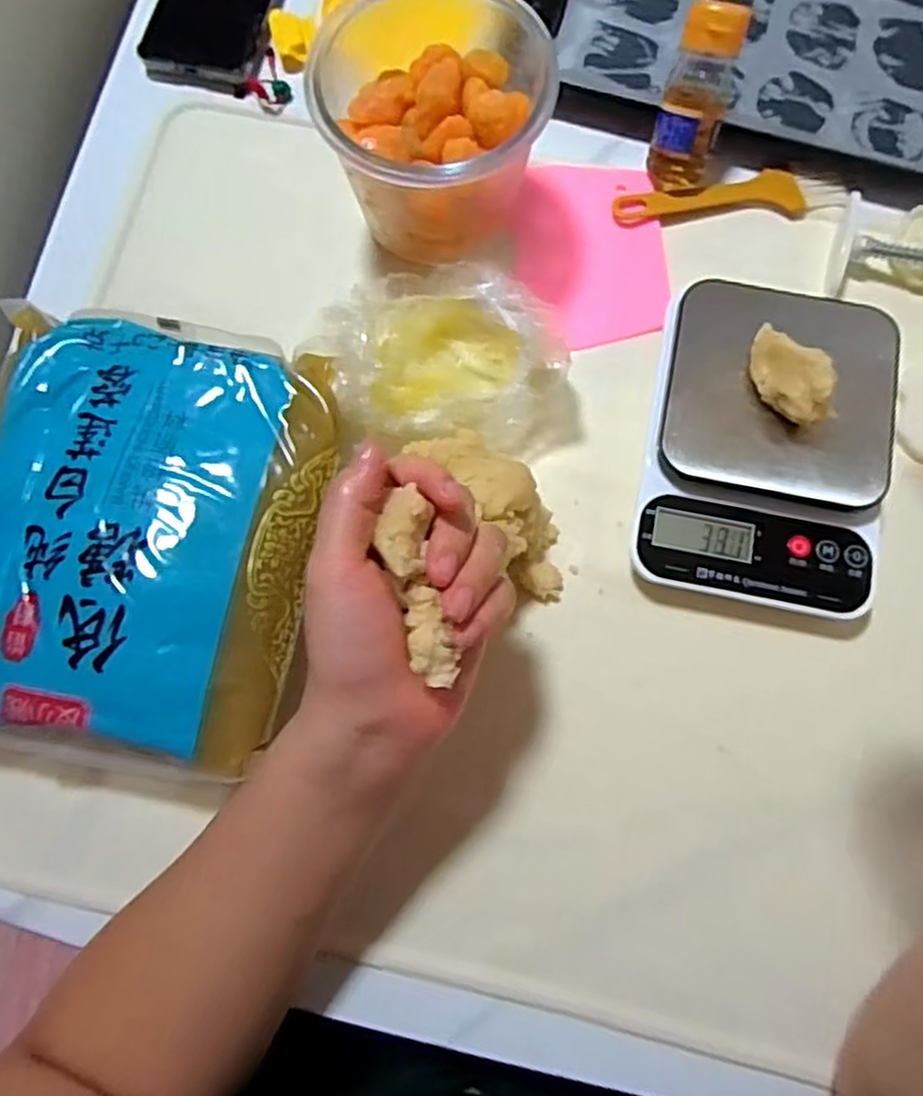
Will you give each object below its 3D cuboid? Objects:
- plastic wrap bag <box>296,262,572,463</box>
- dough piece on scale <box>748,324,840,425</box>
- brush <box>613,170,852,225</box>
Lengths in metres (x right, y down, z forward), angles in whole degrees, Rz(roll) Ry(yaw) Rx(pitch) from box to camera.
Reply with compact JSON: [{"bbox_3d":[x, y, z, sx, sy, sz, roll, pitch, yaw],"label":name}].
[{"bbox_3d":[-0.009,-0.109,0.401,0.144,0.061,0.095,-1,78,1],"label":"plastic wrap bag"},{"bbox_3d":[0.172,-0.092,0.371,0.024,0.029,0.059,-30,79,-5],"label":"dough piece on scale"},{"bbox_3d":[0.169,-0.224,0.450,0.144,0.010,0.031,-3,78,1],"label":"brush"}]

